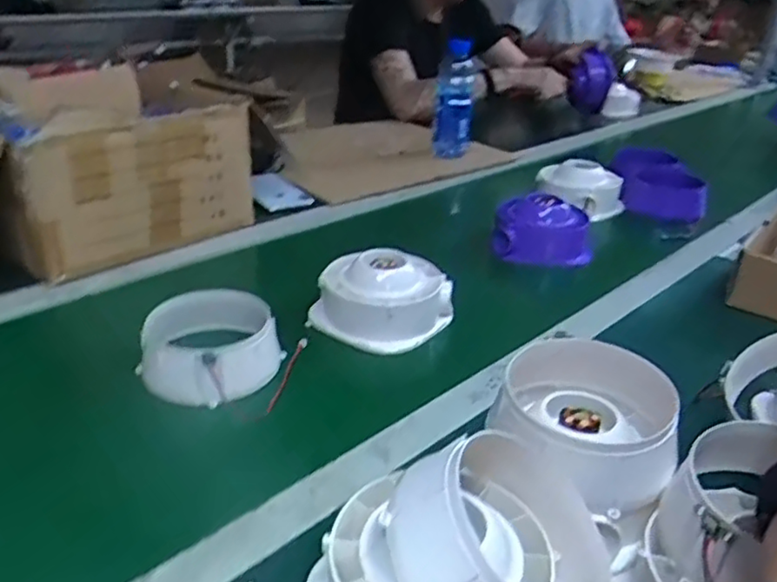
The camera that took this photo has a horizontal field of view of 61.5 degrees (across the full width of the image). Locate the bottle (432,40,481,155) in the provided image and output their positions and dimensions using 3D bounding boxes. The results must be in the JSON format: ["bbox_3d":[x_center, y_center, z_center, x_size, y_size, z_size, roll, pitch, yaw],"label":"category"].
[{"bbox_3d":[0.125,-0.353,1.233,0.072,0.222,0.073,8,29,13],"label":"bottle"}]

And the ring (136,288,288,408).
[{"bbox_3d":[-0.165,0.049,0.610,0.125,0.057,0.125,1,29,0],"label":"ring"}]

